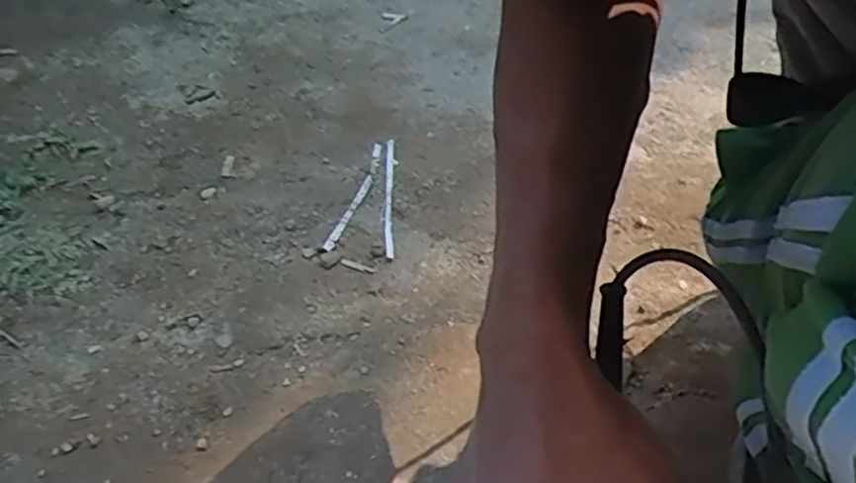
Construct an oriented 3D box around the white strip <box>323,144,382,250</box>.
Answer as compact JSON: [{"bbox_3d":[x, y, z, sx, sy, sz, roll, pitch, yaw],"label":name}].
[{"bbox_3d":[-0.080,-0.055,0.760,0.017,0.006,0.180,7,45,15],"label":"white strip"}]

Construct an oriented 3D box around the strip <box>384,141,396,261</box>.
[{"bbox_3d":[-0.044,-0.055,0.757,0.011,0.008,0.199,-5,43,3],"label":"strip"}]

